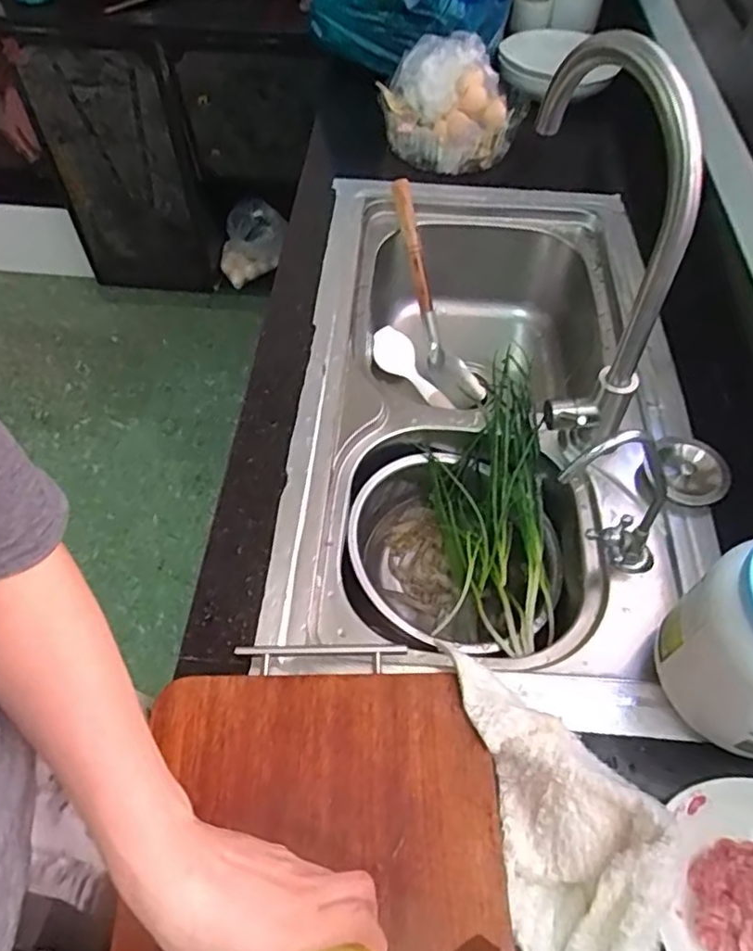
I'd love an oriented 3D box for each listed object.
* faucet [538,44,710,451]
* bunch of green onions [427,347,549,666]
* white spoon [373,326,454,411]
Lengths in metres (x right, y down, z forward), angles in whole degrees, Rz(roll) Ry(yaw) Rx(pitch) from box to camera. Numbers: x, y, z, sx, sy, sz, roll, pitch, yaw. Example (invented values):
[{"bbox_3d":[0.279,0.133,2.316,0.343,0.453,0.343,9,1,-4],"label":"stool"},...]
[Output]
[{"bbox_3d":[0.223,-0.254,0.650,0.097,0.348,0.270,-6,55,-5],"label":"faucet"},{"bbox_3d":[0.133,0.024,0.764,0.120,0.127,0.345,3,76,2],"label":"bunch of green onions"},{"bbox_3d":[0.054,-0.158,0.986,0.054,0.024,0.159,-39,86,-25],"label":"white spoon"}]

